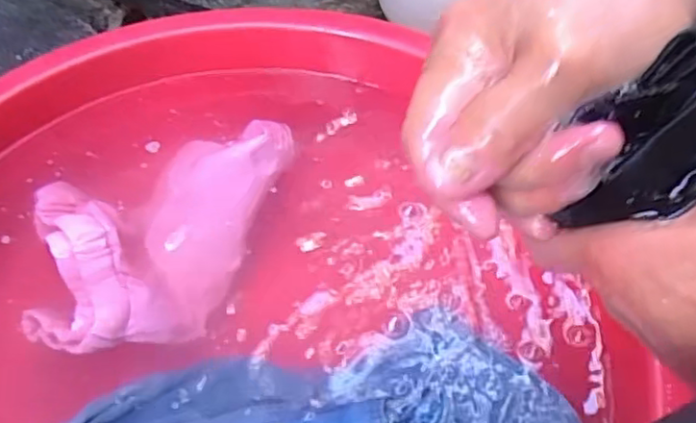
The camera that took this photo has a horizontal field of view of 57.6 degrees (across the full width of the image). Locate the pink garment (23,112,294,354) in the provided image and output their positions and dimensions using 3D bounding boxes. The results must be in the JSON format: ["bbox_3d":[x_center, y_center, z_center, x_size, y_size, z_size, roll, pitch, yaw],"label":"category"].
[{"bbox_3d":[-0.164,0.019,0.598,0.273,0.041,0.192,-18,57,-12],"label":"pink garment"}]

